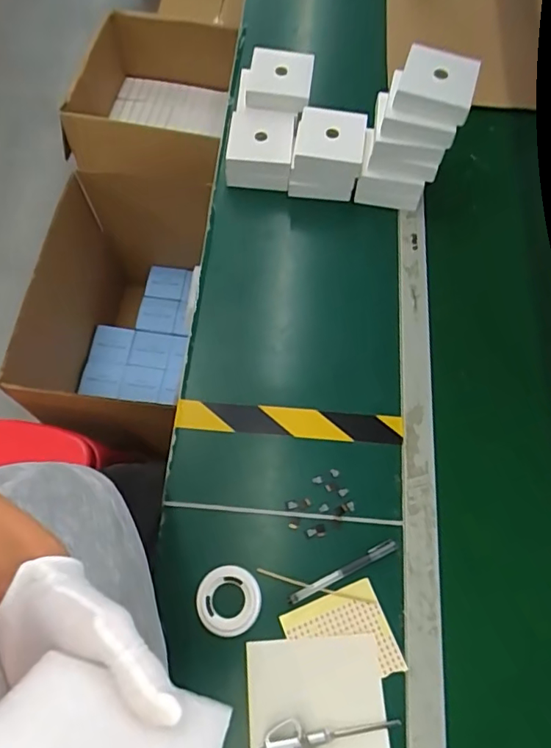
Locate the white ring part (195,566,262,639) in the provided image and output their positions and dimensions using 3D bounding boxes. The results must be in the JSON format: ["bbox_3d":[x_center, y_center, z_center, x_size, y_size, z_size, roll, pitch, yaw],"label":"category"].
[{"bbox_3d":[-0.054,0.260,0.595,0.071,0.007,0.072,-16,68,-8],"label":"white ring part"}]

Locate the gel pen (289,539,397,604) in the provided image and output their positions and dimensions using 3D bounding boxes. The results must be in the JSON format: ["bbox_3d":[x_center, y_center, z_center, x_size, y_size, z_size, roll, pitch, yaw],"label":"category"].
[{"bbox_3d":[0.081,0.233,0.613,0.142,0.007,0.015,-23,69,-10],"label":"gel pen"}]

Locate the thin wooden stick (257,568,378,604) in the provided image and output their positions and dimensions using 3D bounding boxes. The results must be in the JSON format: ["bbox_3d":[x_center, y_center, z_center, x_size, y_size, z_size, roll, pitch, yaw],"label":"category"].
[{"bbox_3d":[0.047,0.252,0.610,0.142,0.007,0.006,14,67,5],"label":"thin wooden stick"}]

